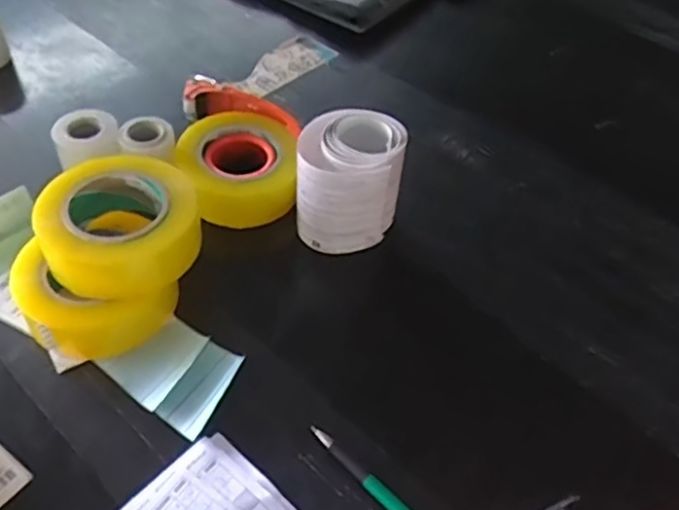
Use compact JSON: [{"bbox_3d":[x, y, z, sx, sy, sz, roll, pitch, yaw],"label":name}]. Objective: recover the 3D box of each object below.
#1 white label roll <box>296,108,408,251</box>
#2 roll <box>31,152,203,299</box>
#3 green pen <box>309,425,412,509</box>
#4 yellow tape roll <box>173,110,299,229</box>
[{"bbox_3d":[0.009,-0.068,0.620,0.096,0.106,0.096,14,46,6],"label":"white label roll"},{"bbox_3d":[-0.187,-0.026,0.551,0.131,0.063,0.131,6,61,-12],"label":"roll"},{"bbox_3d":[0.023,0.169,0.470,0.122,0.008,0.012,36,52,26],"label":"green pen"},{"bbox_3d":[-0.105,-0.090,0.665,0.120,0.056,0.121,3,46,-4],"label":"yellow tape roll"}]

